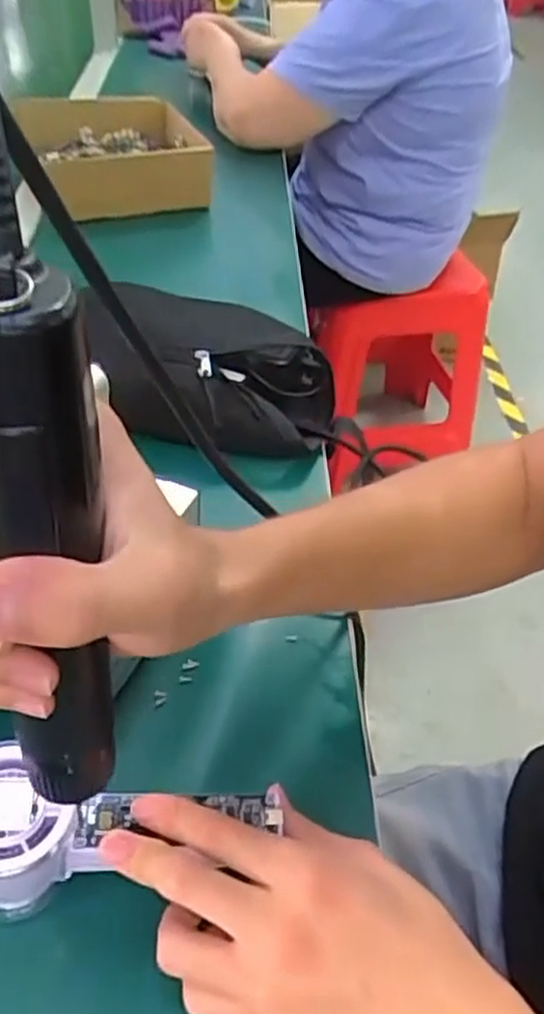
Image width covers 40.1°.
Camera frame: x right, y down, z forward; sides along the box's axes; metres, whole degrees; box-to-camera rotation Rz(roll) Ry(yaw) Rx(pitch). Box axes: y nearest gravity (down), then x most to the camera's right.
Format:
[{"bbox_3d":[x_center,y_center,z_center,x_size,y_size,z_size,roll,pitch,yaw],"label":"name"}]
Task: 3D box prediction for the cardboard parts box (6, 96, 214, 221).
[{"bbox_3d":[-0.200,-0.439,0.932,0.213,0.080,0.204,-9,45,-13],"label":"cardboard parts box"}]

